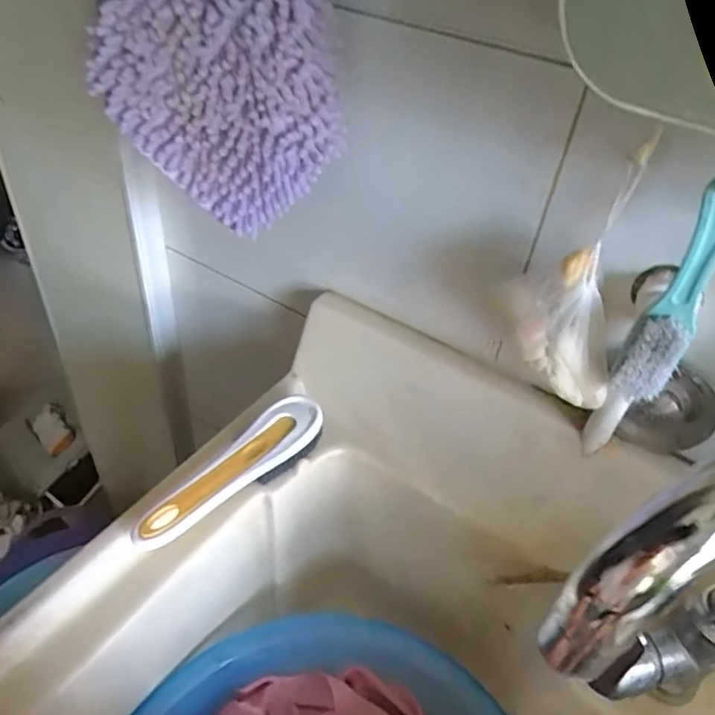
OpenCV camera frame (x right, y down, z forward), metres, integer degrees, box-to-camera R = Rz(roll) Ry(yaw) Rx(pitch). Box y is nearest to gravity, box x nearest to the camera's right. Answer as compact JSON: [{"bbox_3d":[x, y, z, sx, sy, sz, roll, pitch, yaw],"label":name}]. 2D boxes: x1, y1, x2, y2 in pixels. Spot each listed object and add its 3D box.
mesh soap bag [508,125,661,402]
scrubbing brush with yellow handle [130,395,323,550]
[{"bbox_3d":[0.148,-0.052,0.385,0.065,0.168,0.064,2,42,-5],"label":"mesh soap bag"},{"bbox_3d":[-0.105,0.095,0.494,0.043,0.032,0.184,36,49,29],"label":"scrubbing brush with yellow handle"}]

